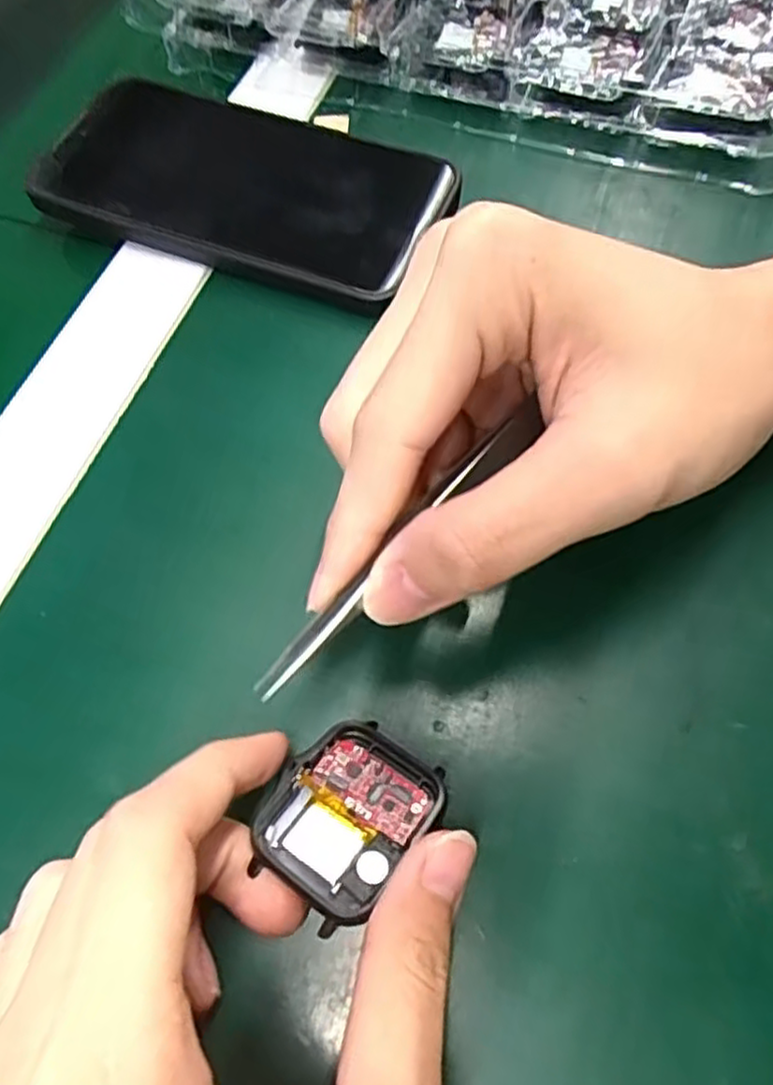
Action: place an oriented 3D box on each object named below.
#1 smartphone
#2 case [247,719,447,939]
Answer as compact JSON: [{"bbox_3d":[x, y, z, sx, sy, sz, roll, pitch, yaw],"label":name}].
[{"bbox_3d":[-0.059,-0.144,0.284,0.159,0.013,0.079,17,67,12],"label":"smartphone"},{"bbox_3d":[-0.010,0.070,0.186,0.036,0.011,0.045,32,52,23],"label":"case"}]

